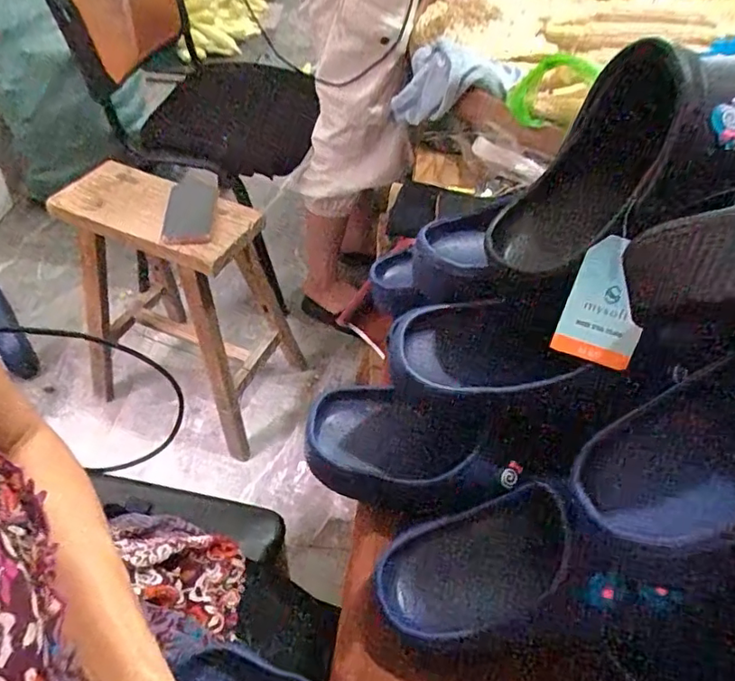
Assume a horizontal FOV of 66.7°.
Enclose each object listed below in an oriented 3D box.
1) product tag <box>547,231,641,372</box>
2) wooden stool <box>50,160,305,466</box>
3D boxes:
[{"bbox_3d":[0.154,-0.024,0.357,0.050,0.078,0.006,17,13,-1],"label":"product tag"},{"bbox_3d":[-0.384,-0.078,1.143,0.383,0.461,0.299,17,49,12],"label":"wooden stool"}]

